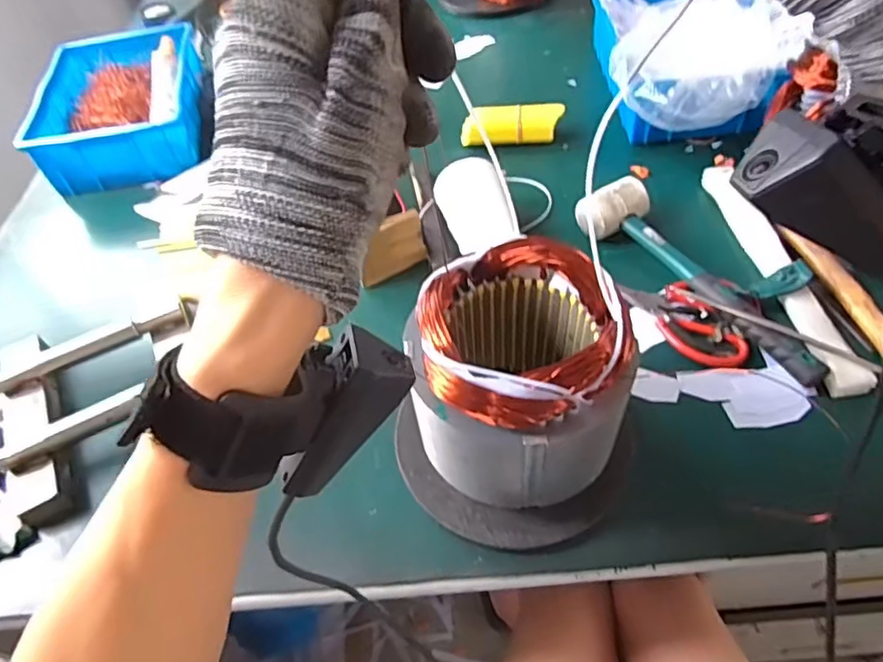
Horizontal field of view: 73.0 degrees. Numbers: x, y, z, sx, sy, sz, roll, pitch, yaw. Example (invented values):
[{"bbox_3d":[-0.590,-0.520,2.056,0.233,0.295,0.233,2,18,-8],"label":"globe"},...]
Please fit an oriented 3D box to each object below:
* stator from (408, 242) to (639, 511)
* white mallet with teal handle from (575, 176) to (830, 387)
[{"bbox_3d":[0.059,0.031,0.427,0.139,0.137,0.129,-3,51,4],"label":"stator"},{"bbox_3d":[0.241,-0.049,0.584,0.075,0.050,0.281,-24,53,-13],"label":"white mallet with teal handle"}]

